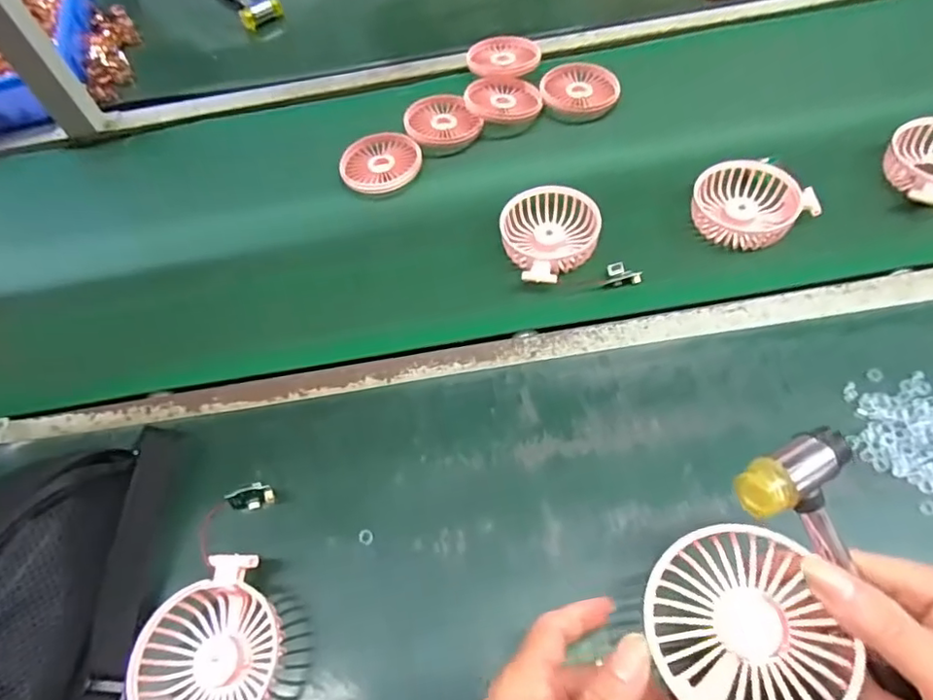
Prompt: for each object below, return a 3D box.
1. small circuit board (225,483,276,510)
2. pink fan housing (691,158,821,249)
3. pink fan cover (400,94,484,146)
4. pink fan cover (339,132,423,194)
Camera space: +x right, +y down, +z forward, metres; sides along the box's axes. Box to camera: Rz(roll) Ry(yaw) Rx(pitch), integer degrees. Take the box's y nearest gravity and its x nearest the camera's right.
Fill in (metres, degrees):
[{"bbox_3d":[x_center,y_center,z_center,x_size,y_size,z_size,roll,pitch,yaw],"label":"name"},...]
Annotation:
[{"bbox_3d":[-0.156,0.105,0.412,0.030,0.018,0.014,-12,61,-4],"label":"small circuit board"},{"bbox_3d":[0.259,-0.133,0.516,0.099,0.029,0.084,15,62,11],"label":"pink fan housing"},{"bbox_3d":[-0.028,-0.257,0.638,0.078,0.021,0.066,-23,62,-10],"label":"pink fan cover"},{"bbox_3d":[-0.092,-0.205,0.621,0.085,0.015,0.074,-2,60,2],"label":"pink fan cover"}]

